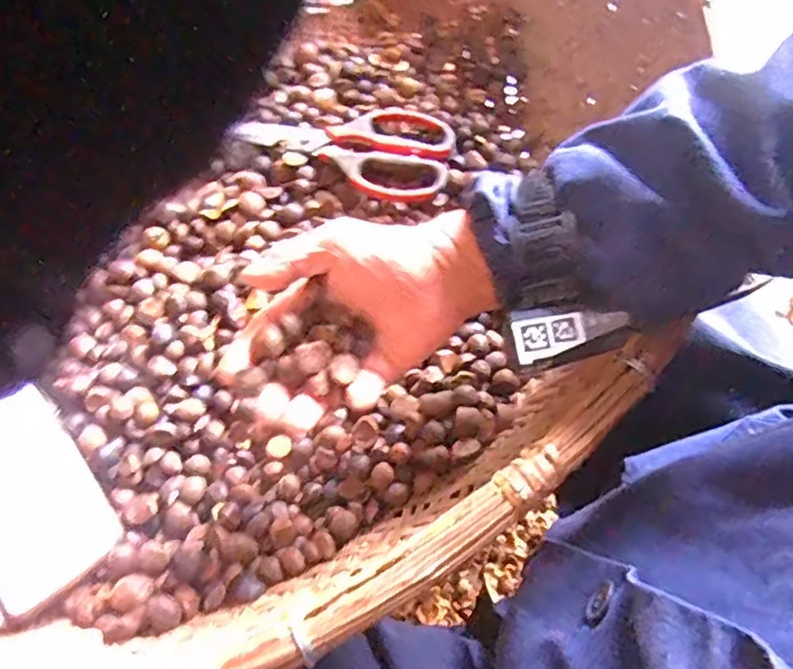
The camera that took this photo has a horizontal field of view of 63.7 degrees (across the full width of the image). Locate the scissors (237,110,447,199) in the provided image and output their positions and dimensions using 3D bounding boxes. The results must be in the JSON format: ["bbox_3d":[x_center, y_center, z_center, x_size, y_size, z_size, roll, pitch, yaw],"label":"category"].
[{"bbox_3d":[-0.042,-0.172,0.555,0.185,0.017,0.086,19,68,8],"label":"scissors"}]

